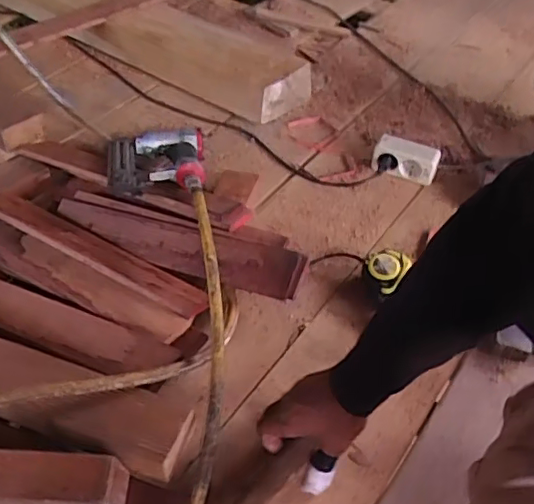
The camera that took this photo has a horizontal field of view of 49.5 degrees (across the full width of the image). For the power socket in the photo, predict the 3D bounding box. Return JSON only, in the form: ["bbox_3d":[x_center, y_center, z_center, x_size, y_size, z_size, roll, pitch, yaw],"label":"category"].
[{"bbox_3d":[0.237,-0.155,0.991,0.106,0.067,0.039,12,48,10],"label":"power socket"}]

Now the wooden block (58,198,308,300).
[{"bbox_3d":[-0.141,-0.014,0.829,0.397,0.046,0.071,18,49,15],"label":"wooden block"}]

